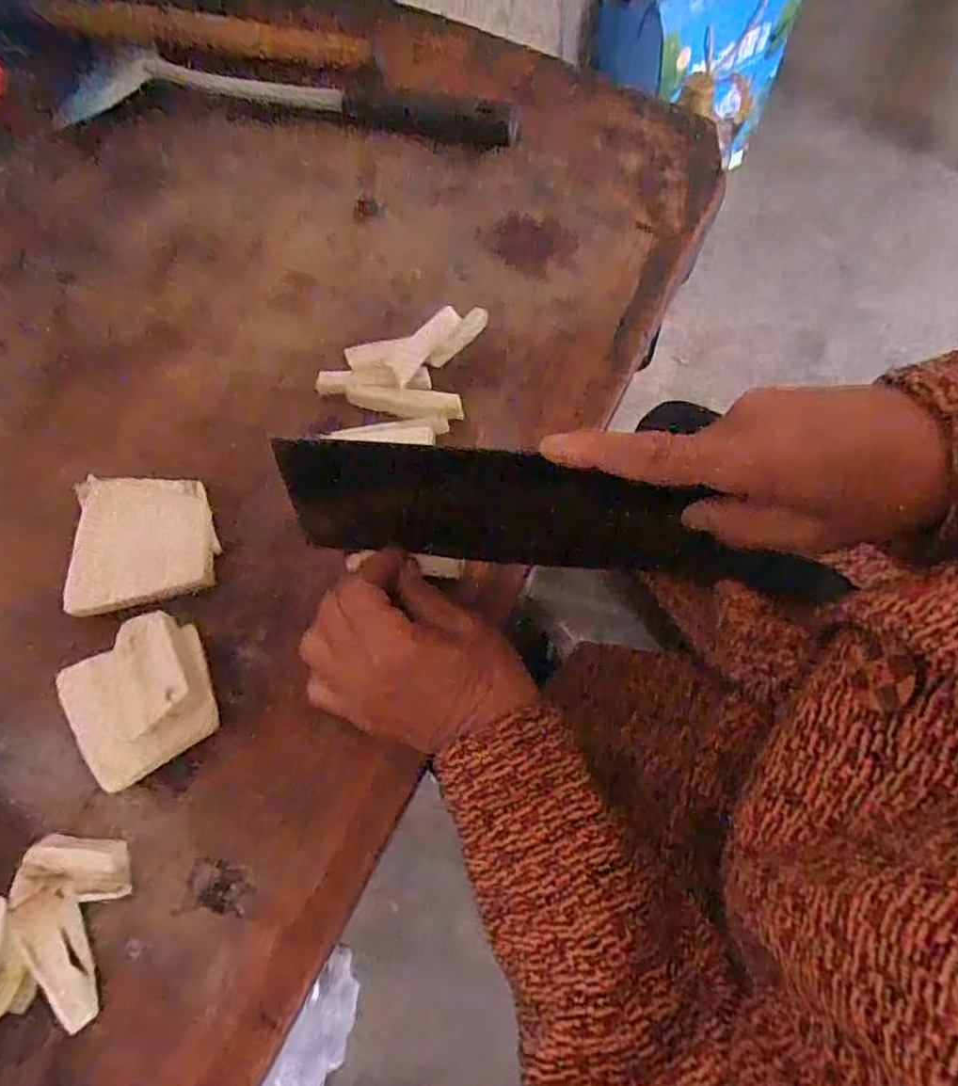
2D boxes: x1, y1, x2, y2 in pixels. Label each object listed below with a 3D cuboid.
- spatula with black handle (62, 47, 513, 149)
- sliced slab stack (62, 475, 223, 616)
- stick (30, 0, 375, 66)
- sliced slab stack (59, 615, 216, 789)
[{"bbox_3d":[-0.142,-0.322,0.460,0.328,0.020,0.047,6,72,3],"label":"spatula with black handle"},{"bbox_3d":[-0.185,0.000,0.359,0.073,0.026,0.075,-4,71,0],"label":"sliced slab stack"},{"bbox_3d":[-0.206,-0.375,0.466,0.260,0.017,0.024,11,72,5],"label":"stick"},{"bbox_3d":[-0.175,0.077,0.328,0.072,0.028,0.074,-36,74,-10],"label":"sliced slab stack"}]

